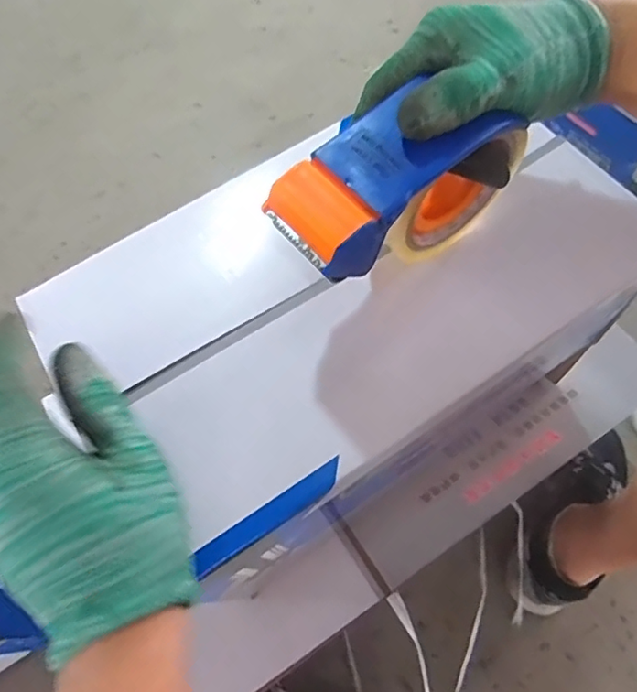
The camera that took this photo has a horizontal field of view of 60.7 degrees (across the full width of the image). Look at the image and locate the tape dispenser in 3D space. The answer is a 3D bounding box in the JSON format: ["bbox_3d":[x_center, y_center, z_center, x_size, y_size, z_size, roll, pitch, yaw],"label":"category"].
[{"bbox_3d":[0.047,-0.088,0.326,0.151,0.096,0.063,-38,68,-14],"label":"tape dispenser"}]

